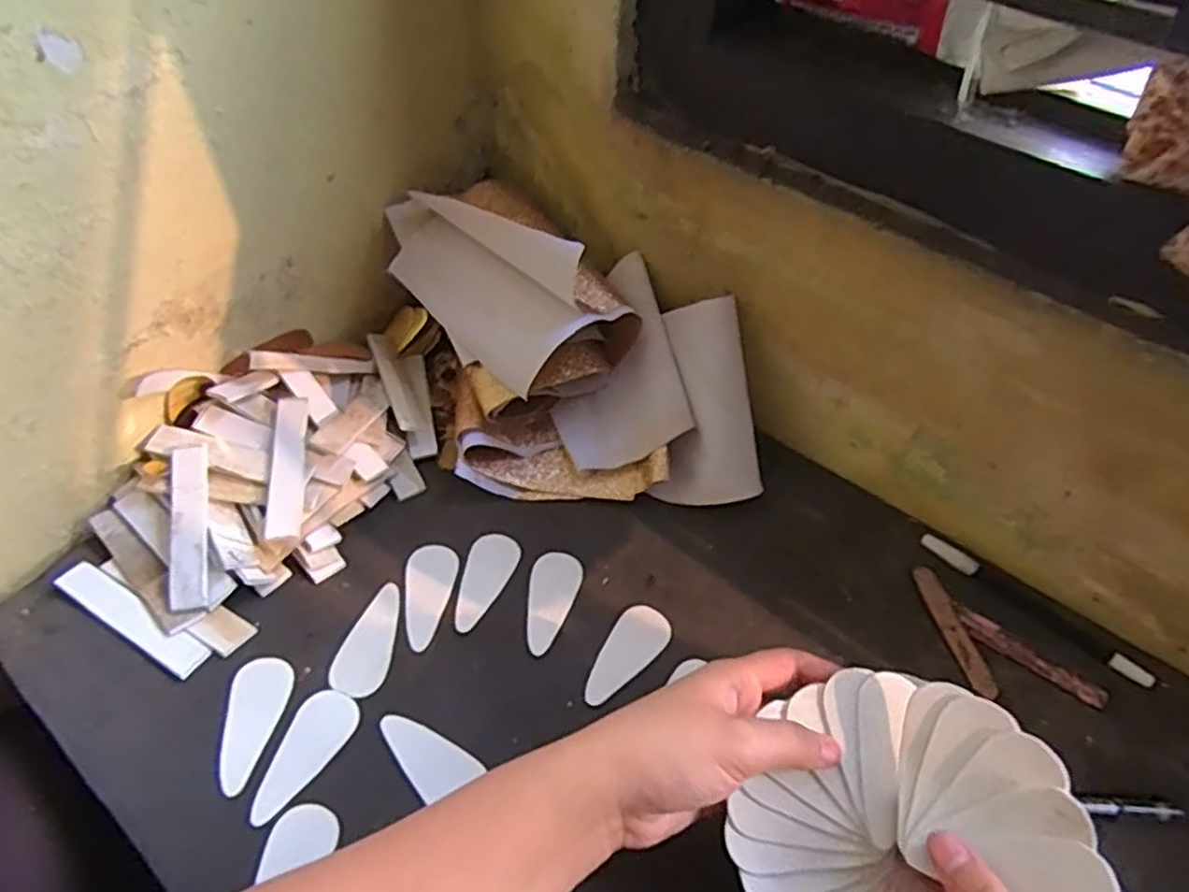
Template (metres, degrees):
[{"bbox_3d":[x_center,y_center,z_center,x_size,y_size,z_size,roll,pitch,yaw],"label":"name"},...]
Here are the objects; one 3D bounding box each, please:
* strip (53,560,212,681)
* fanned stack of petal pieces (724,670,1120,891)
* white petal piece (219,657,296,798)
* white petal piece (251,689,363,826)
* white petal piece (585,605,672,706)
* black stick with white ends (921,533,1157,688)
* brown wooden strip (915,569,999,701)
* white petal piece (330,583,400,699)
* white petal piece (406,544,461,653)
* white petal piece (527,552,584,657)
[{"bbox_3d":[-0.271,0.100,0.409,0.106,0.008,0.021,26,53,17],"label":"strip"},{"bbox_3d":[0.134,0.170,0.311,0.141,0.064,0.125,-34,54,11],"label":"fanned stack of petal pieces"},{"bbox_3d":[-0.185,0.150,0.383,0.031,0.004,0.070,-3,50,-7],"label":"white petal piece"},{"bbox_3d":[-0.158,0.164,0.376,0.032,0.004,0.070,25,53,16],"label":"white petal piece"},{"bbox_3d":[0.020,0.126,0.421,0.032,0.004,0.070,27,53,17],"label":"white petal piece"},{"bbox_3d":[0.281,0.103,0.451,0.145,0.008,0.013,37,57,24],"label":"black stick with white ends"},{"bbox_3d":[0.228,0.116,0.443,0.014,0.004,0.086,-16,57,1],"label":"brown wooden strip"},{"bbox_3d":[-0.136,0.115,0.421,0.030,0.004,0.070,6,50,1],"label":"white petal piece"},{"bbox_3d":[-0.105,0.094,0.439,0.031,0.004,0.069,5,50,0],"label":"white petal piece"},{"bbox_3d":[-0.028,0.098,0.443,0.030,0.004,0.068,13,50,6],"label":"white petal piece"}]

